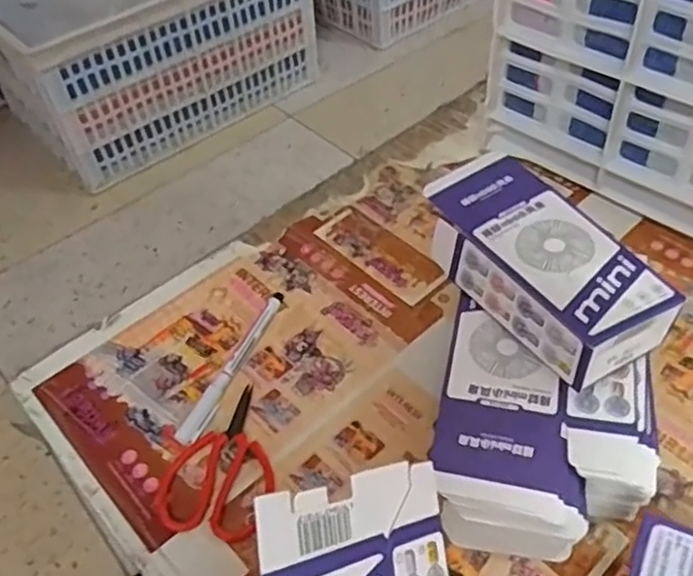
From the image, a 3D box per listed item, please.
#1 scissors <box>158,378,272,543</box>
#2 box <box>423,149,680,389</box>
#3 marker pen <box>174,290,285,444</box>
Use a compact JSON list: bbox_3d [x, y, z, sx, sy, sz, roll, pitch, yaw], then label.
[{"bbox_3d":[-0.080,0.117,0.454,0.070,0.005,0.109,14,52,16],"label":"scissors"},{"bbox_3d":[0.133,-0.021,0.478,0.087,0.053,0.189,-24,51,-16],"label":"box"},{"bbox_3d":[-0.085,0.057,0.505,0.013,0.012,0.144,17,52,18],"label":"marker pen"}]

